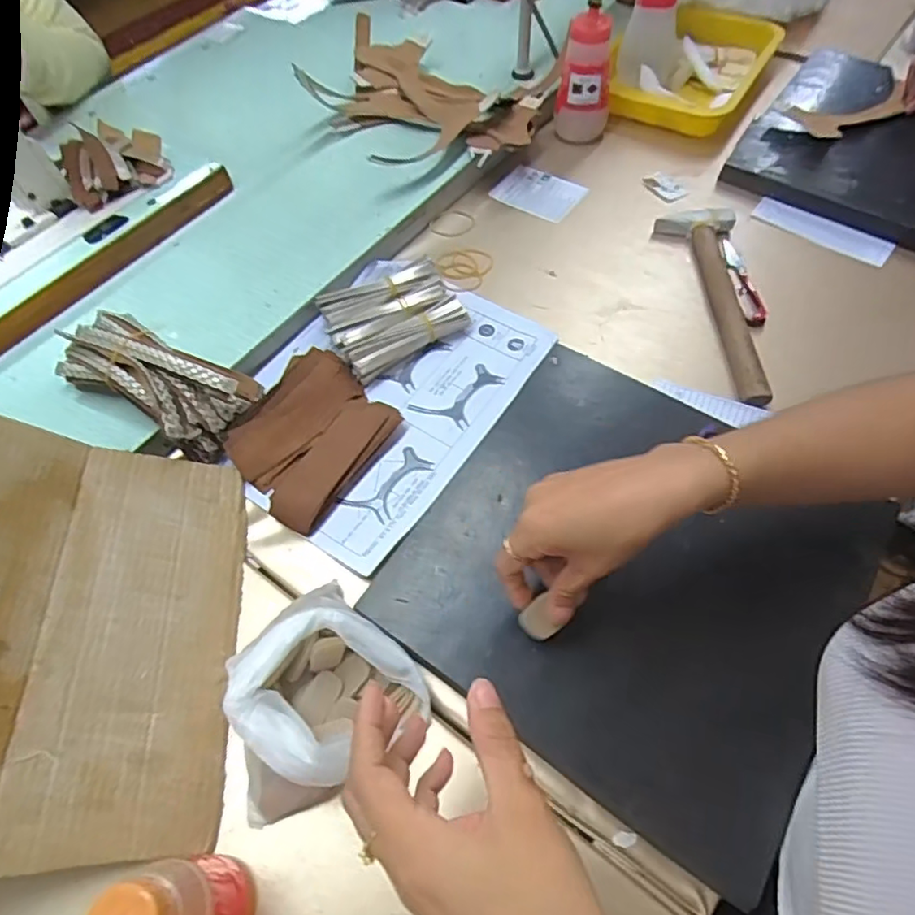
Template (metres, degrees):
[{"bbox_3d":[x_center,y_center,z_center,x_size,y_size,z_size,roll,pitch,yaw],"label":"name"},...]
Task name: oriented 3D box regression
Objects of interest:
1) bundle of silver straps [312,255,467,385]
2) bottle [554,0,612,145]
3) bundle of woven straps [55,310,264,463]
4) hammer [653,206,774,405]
[{"bbox_3d":[-0.064,-0.141,0.588,0.122,0.024,0.096,-29,64,-16],"label":"bundle of silver straps"},{"bbox_3d":[0.154,-0.452,0.706,0.062,0.142,0.055,8,59,7],"label":"bottle"},{"bbox_3d":[-0.269,-0.076,0.523,0.177,0.059,0.083,24,63,16],"label":"bundle of woven straps"},{"bbox_3d":[0.263,-0.152,0.586,0.076,0.024,0.242,-5,59,-1],"label":"hammer"}]

